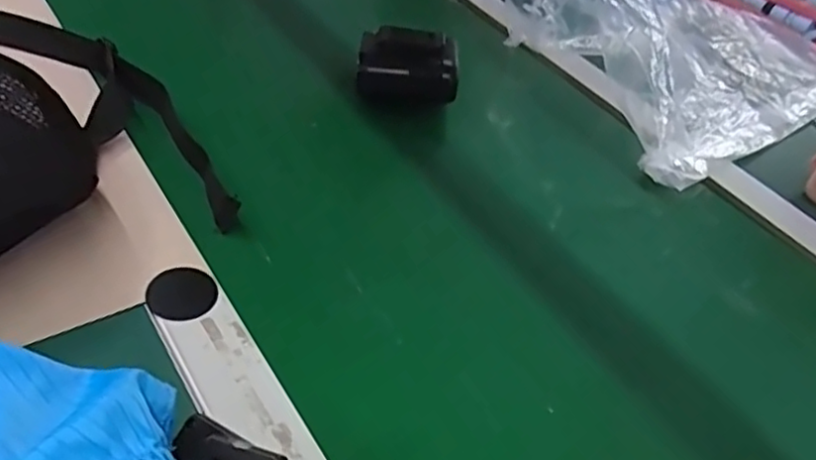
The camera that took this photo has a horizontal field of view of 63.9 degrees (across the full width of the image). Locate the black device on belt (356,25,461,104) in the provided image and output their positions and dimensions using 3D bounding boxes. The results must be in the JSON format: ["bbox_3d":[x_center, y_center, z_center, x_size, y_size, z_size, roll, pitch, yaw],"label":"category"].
[{"bbox_3d":[0.002,-0.139,0.544,0.081,0.050,0.046,11,43,-1],"label":"black device on belt"}]

